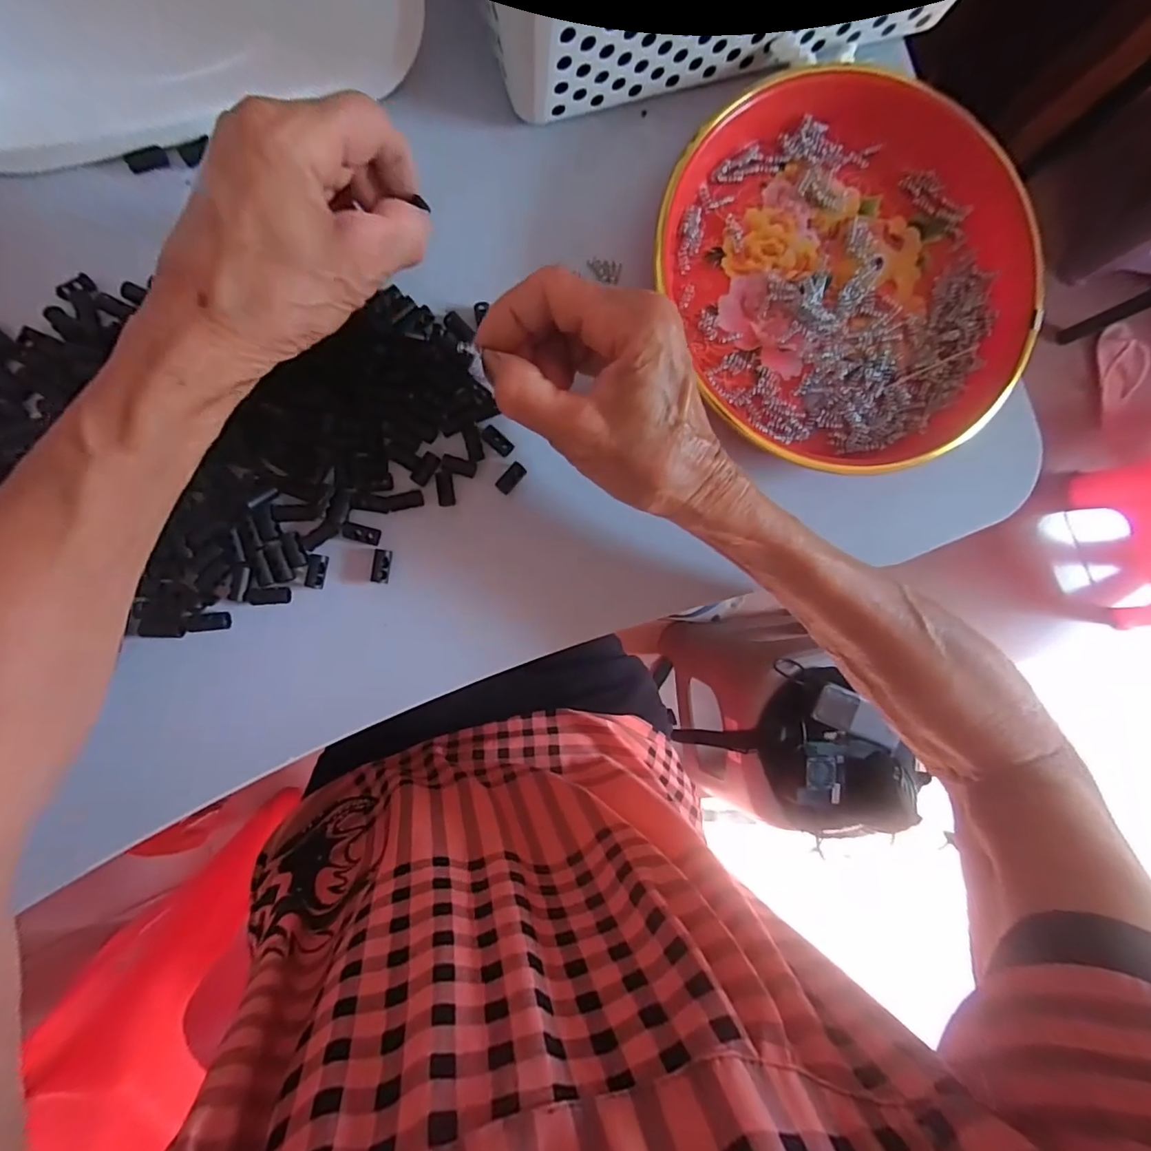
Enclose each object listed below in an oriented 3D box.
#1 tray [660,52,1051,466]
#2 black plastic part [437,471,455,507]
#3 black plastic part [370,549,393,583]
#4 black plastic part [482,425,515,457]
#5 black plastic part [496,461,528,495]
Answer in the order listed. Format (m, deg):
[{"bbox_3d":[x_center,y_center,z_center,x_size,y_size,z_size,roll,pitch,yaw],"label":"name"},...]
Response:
[{"bbox_3d":[0.160,-0.174,0.305,0.210,0.028,0.214,0,89,-7],"label":"tray"},{"bbox_3d":[-0.071,-0.047,0.289,0.009,0.004,0.018,-5,90,-7],"label":"black plastic part"},{"bbox_3d":[-0.104,-0.005,0.284,0.009,0.005,0.018,9,88,-7],"label":"black plastic part"},{"bbox_3d":[-0.043,-0.074,0.294,0.018,0.004,0.009,39,85,-5],"label":"black plastic part"},{"bbox_3d":[-0.036,-0.054,0.294,0.009,0.005,0.018,41,85,-5],"label":"black plastic part"}]

